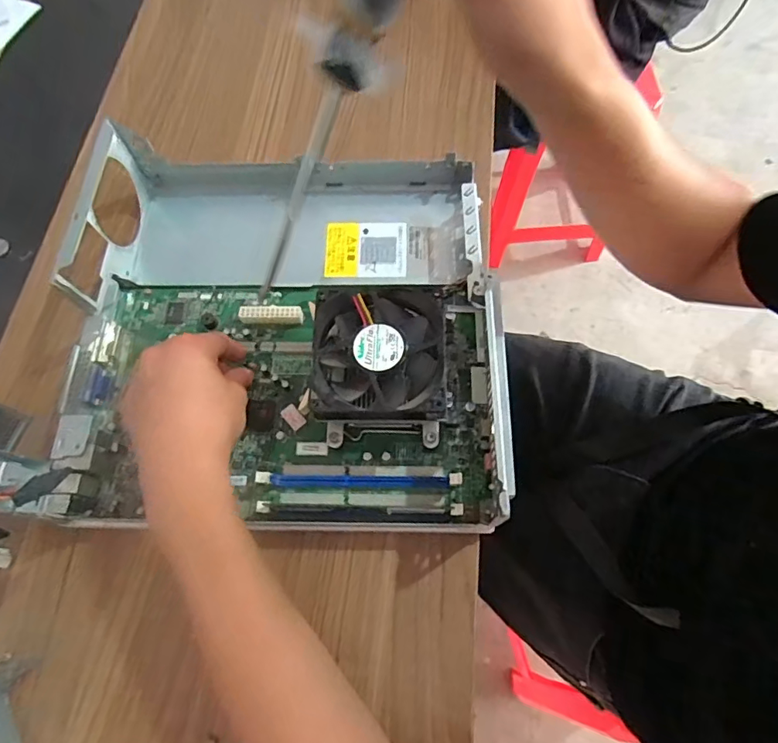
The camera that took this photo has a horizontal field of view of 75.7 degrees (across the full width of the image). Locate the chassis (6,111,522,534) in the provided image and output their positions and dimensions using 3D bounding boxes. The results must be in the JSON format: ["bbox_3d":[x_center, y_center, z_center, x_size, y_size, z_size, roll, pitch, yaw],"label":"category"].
[{"bbox_3d":[-0.080,-0.045,0.407,0.328,0.099,0.322,0,69,1],"label":"chassis"}]

